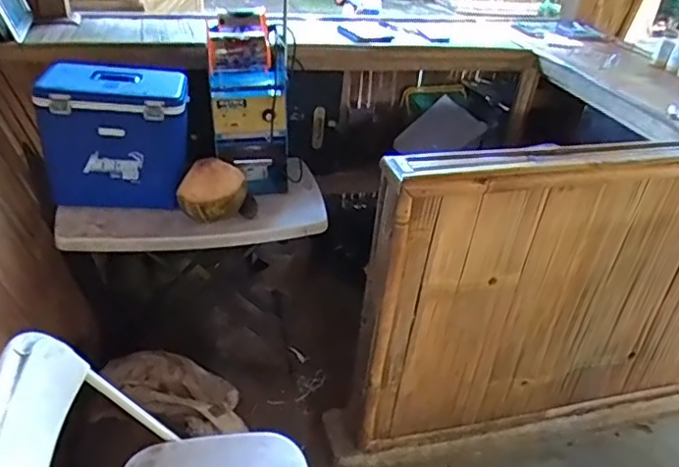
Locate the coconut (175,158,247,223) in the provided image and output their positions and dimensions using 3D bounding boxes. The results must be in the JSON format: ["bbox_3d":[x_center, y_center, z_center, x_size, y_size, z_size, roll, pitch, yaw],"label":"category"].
[{"bbox_3d":[-0.349,-0.115,1.591,0.177,0.147,0.129,-2,33,-13],"label":"coconut"}]

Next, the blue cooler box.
[{"bbox_3d":[-0.620,-0.276,1.641,0.357,0.342,0.228,3,33,-5],"label":"blue cooler box"}]

